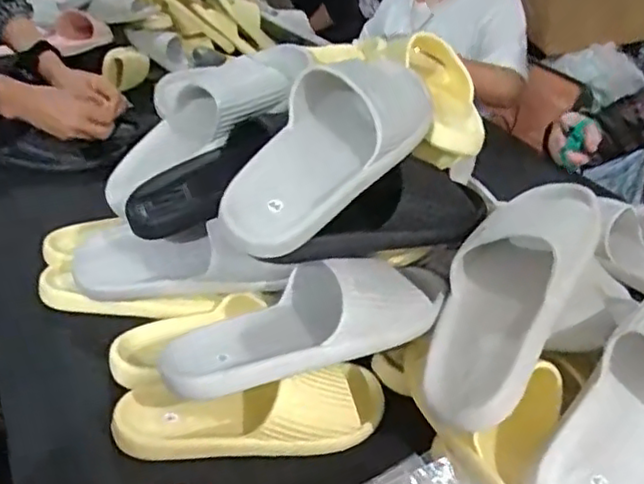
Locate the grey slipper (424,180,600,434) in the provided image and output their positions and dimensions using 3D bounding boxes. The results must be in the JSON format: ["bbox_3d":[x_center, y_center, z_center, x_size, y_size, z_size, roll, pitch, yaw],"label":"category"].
[{"bbox_3d":[0.167,0.038,0.574,0.114,0.066,0.272,22,66,23],"label":"grey slipper"}]

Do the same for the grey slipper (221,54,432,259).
[{"bbox_3d":[0.005,-0.091,0.599,0.112,0.072,0.256,25,62,27],"label":"grey slipper"}]

